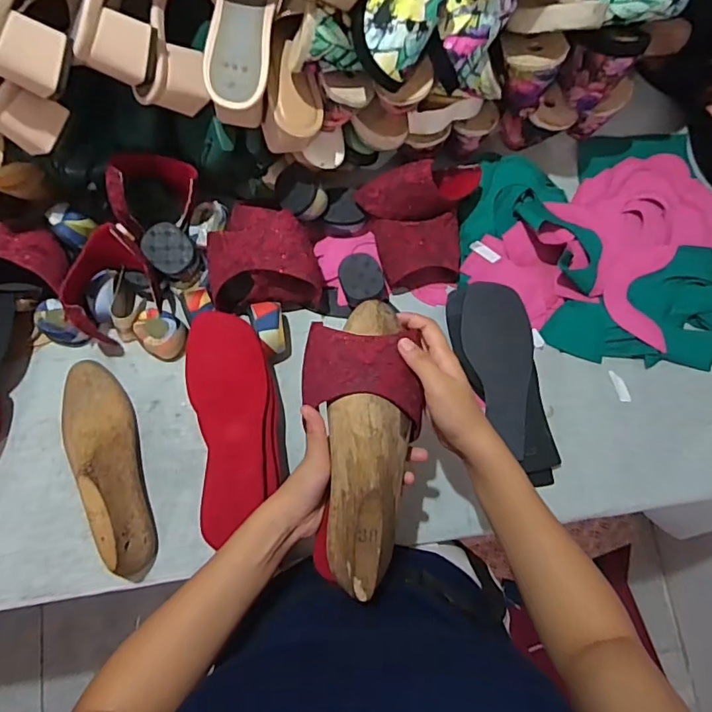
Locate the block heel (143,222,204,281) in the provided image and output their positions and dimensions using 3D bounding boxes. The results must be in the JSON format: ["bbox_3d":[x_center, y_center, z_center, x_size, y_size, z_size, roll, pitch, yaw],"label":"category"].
[{"bbox_3d":[-0.211,-0.118,0.596,0.051,0.048,0.059,-44,81,-9],"label":"block heel"}]

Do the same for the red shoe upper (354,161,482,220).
[{"bbox_3d":[0.082,-0.194,0.596,0.132,0.092,0.070,-17,77,-21],"label":"red shoe upper"}]

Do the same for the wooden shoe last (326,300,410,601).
[{"bbox_3d":[0.011,0.069,0.423,0.063,0.073,0.232,3,77,0],"label":"wooden shoe last"}]

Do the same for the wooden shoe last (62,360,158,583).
[{"bbox_3d":[-0.267,0.115,0.551,0.064,0.077,0.238,-25,79,-6],"label":"wooden shoe last"}]

